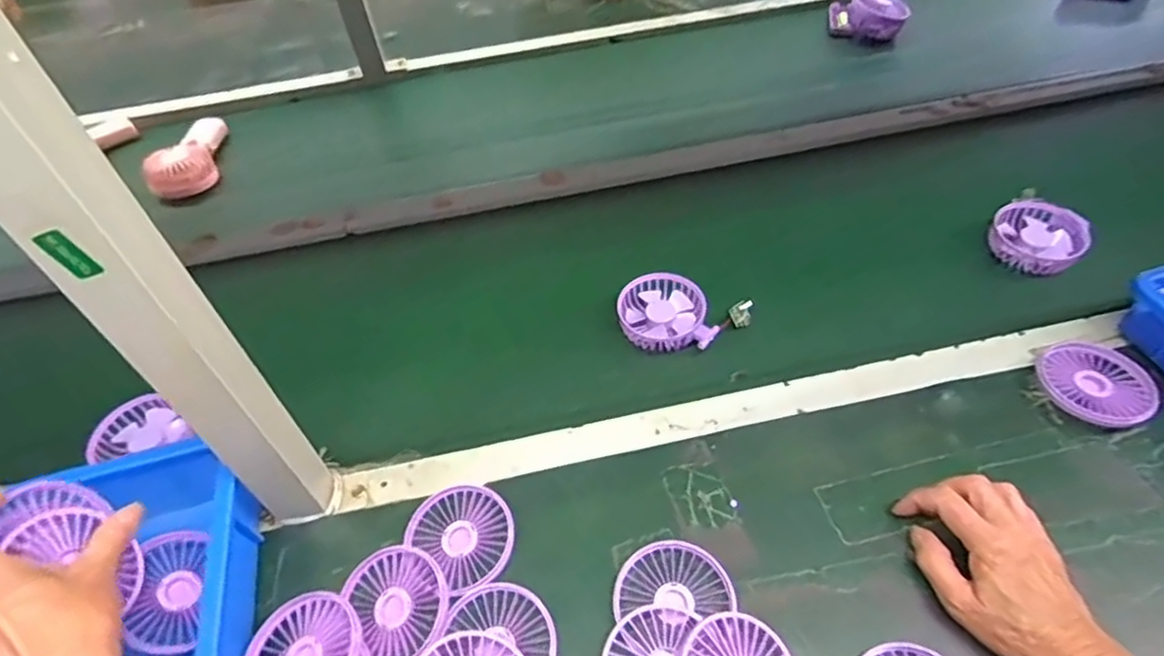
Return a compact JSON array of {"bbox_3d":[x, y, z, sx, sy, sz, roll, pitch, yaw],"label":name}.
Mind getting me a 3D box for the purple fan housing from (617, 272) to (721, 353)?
[{"bbox_3d":[0.088,-0.018,0.678,0.099,0.022,0.091,3,50,8],"label":"purple fan housing"}]

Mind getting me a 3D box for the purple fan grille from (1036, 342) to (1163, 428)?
[{"bbox_3d":[0.458,0.051,0.579,0.090,0.016,0.086,-3,49,3],"label":"purple fan grille"}]

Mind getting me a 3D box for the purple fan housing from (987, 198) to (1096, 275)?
[{"bbox_3d":[0.504,-0.100,0.719,0.090,0.034,0.090,25,56,24],"label":"purple fan housing"}]

